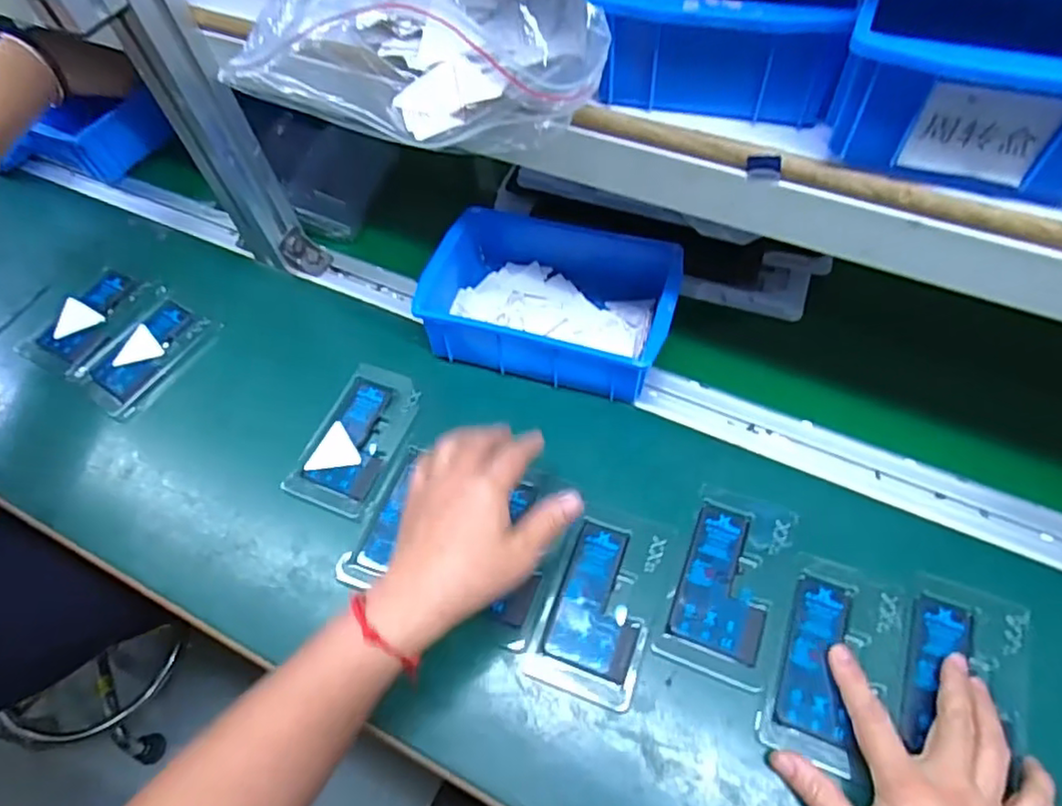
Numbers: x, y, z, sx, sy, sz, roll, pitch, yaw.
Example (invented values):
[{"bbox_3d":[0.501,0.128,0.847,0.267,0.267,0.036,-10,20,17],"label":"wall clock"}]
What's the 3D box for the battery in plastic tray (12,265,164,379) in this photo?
[{"bbox_3d":[-0.418,-0.080,0.606,0.090,0.009,0.112,22,63,17],"label":"battery in plastic tray"}]

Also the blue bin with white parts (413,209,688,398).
[{"bbox_3d":[0.020,-0.094,0.550,0.198,0.056,0.148,13,63,11],"label":"blue bin with white parts"}]

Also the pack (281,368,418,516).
[{"bbox_3d":[-0.141,0.027,0.528,0.073,0.005,0.127,18,64,14],"label":"pack"}]

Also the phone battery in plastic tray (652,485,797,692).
[{"bbox_3d":[0.138,0.123,0.446,0.067,0.004,0.129,18,64,14],"label":"phone battery in plastic tray"}]

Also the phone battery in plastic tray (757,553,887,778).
[{"bbox_3d":[0.189,0.164,0.419,0.053,0.006,0.129,17,63,13],"label":"phone battery in plastic tray"}]

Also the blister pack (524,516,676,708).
[{"bbox_3d":[0.050,0.139,0.446,0.073,0.006,0.123,17,64,13],"label":"blister pack"}]

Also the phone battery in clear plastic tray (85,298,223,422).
[{"bbox_3d":[-0.349,-0.043,0.583,0.077,0.006,0.116,26,64,18],"label":"phone battery in clear plastic tray"}]

